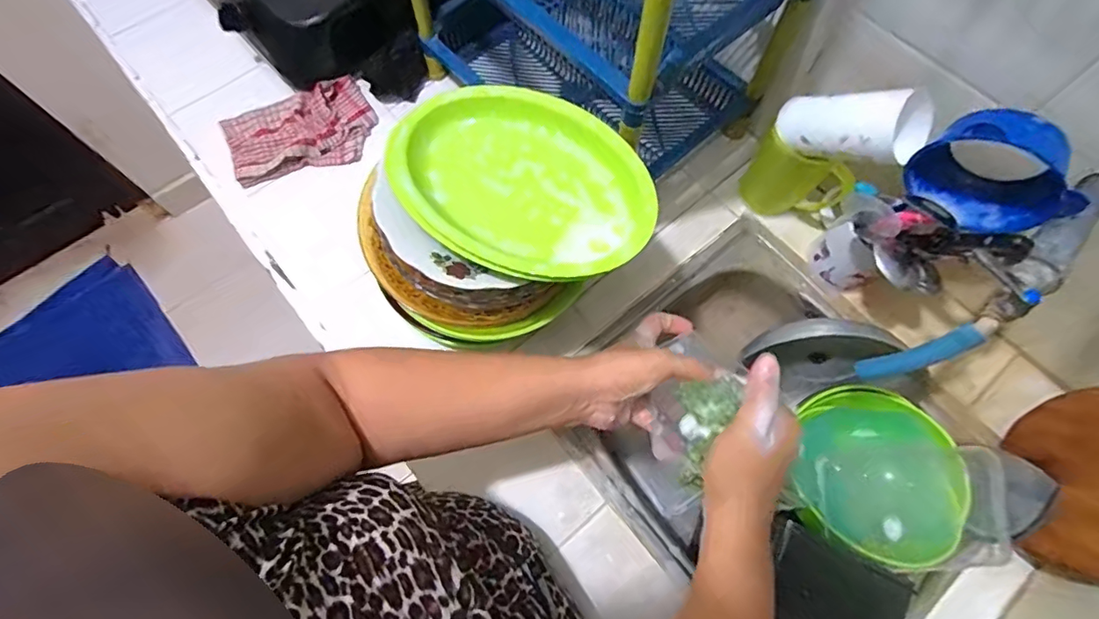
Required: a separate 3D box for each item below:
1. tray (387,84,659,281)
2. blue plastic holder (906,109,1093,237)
[{"bbox_3d":[-0.026,-0.113,0.450,0.238,0.038,0.171,23,70,9],"label":"tray"},{"bbox_3d":[0.403,-0.120,0.472,0.069,0.109,0.115,-36,73,-13],"label":"blue plastic holder"}]

